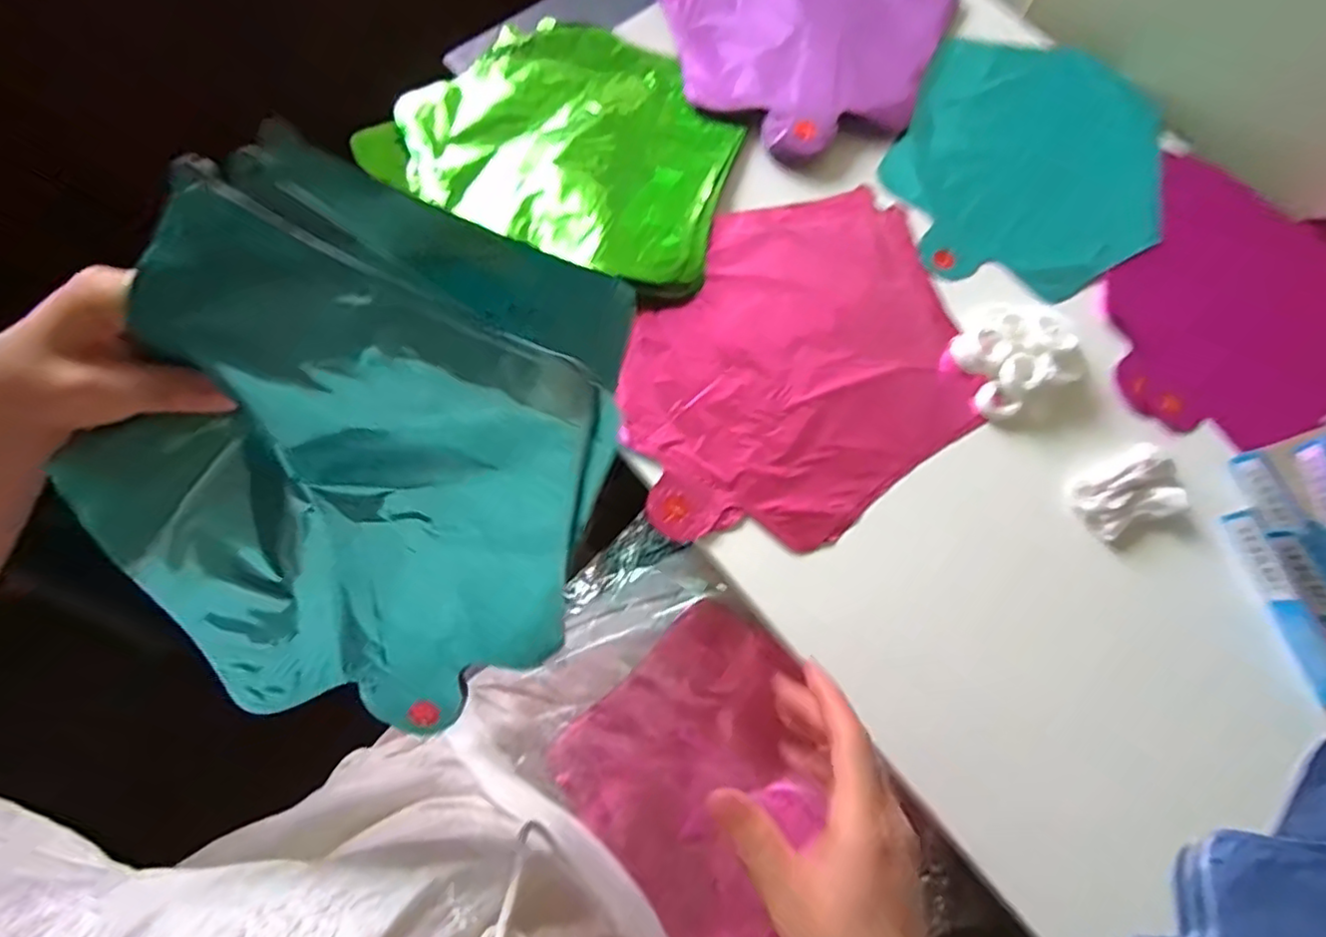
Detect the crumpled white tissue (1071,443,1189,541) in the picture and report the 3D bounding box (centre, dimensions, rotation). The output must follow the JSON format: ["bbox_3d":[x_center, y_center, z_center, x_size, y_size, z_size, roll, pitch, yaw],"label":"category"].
[{"bbox_3d":[0.294,0.013,0.403,0.067,0.017,0.043,-24,75,-9],"label":"crumpled white tissue"}]

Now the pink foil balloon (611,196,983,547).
[{"bbox_3d":[0.086,-0.070,0.430,0.237,0.008,0.224,-19,72,-8],"label":"pink foil balloon"}]

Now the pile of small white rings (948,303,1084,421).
[{"bbox_3d":[0.226,-0.076,0.424,0.064,0.030,0.071,-29,76,-11],"label":"pile of small white rings"}]

